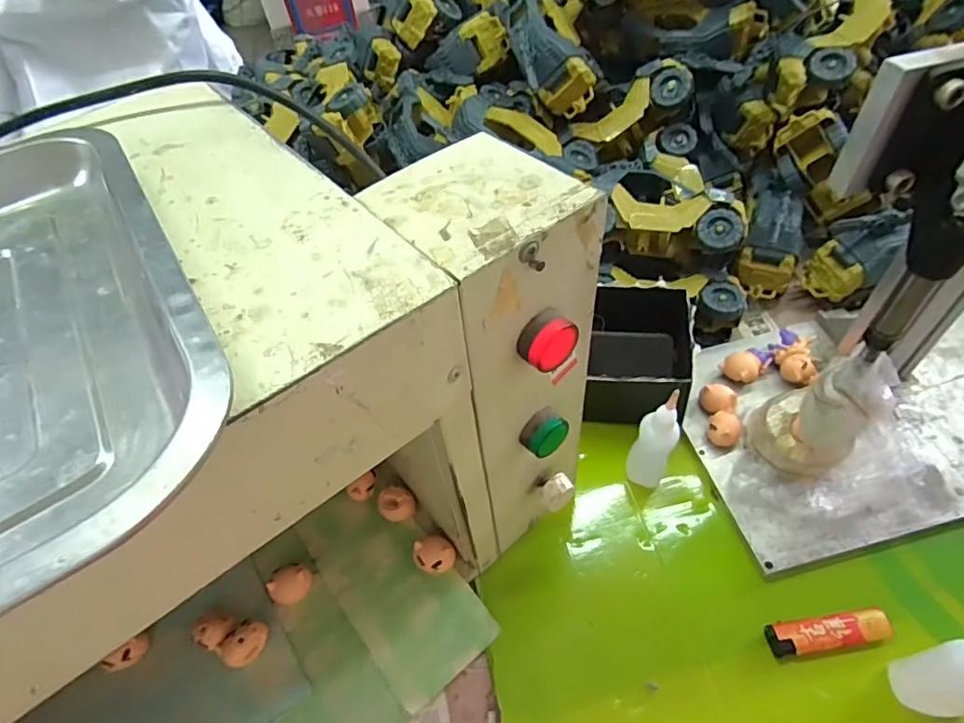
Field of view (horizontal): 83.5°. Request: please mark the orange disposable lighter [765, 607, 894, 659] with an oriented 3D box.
[{"bbox_3d":[0.233,0.181,0.362,0.078,0.008,0.021,-6,49,-1],"label":"orange disposable lighter"}]

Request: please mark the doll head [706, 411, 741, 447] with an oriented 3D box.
[{"bbox_3d":[0.202,0.055,0.453,0.024,0.025,0.029,12,54,16],"label":"doll head"}]

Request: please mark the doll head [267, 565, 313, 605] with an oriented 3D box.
[{"bbox_3d":[-0.139,0.162,0.393,0.023,0.016,0.027,27,60,26],"label":"doll head"}]

